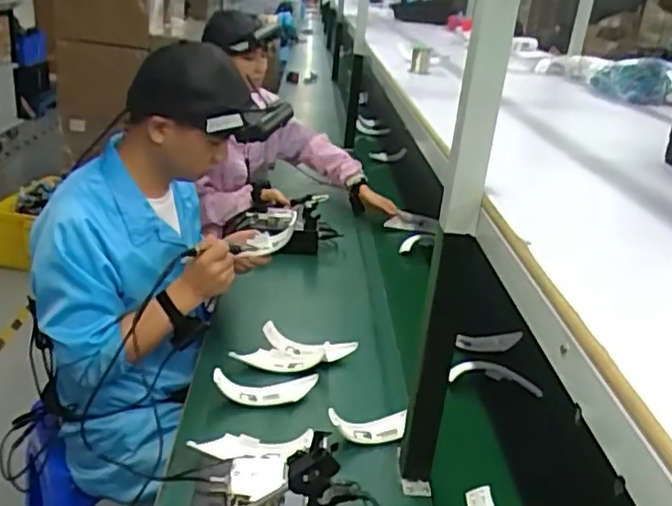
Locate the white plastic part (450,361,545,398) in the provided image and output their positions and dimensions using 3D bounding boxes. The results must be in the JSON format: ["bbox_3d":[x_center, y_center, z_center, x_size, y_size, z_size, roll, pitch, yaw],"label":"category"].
[{"bbox_3d":[0.307,0.234,1.247,0.175,0.033,0.049,8,23,8],"label":"white plastic part"}]

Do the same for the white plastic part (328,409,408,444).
[{"bbox_3d":[0.053,0.281,1.054,0.133,0.047,0.045,-2,24,-14],"label":"white plastic part"}]

